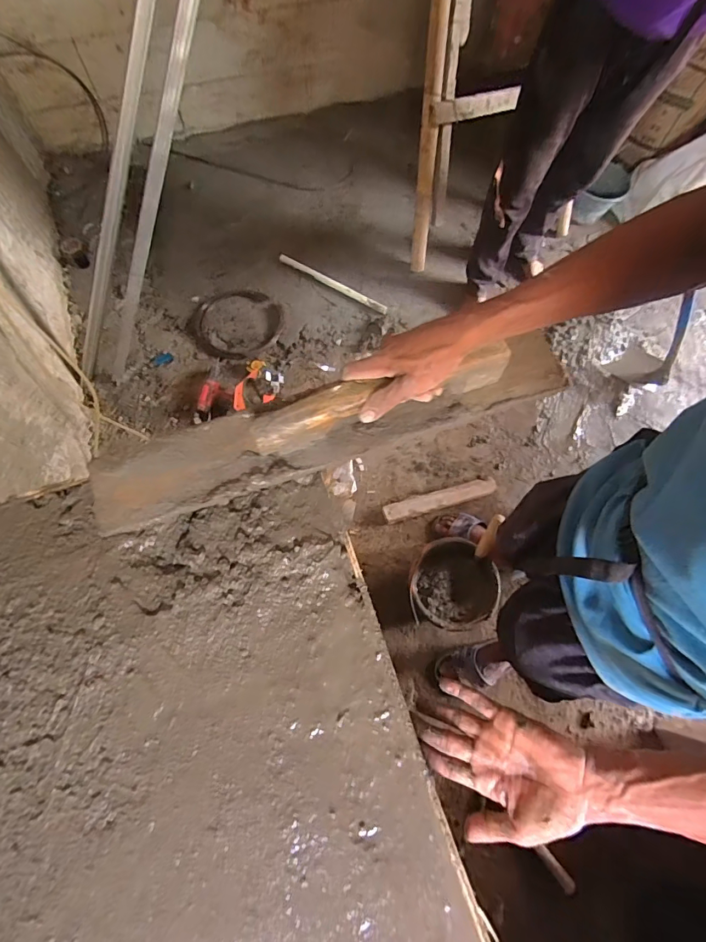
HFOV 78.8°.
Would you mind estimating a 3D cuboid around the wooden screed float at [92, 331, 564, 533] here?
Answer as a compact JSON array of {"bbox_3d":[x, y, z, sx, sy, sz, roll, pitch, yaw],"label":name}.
[{"bbox_3d":[-0.024,-0.058,0.507,0.590,0.069,0.103,-16,73,-2],"label":"wooden screed float"}]

